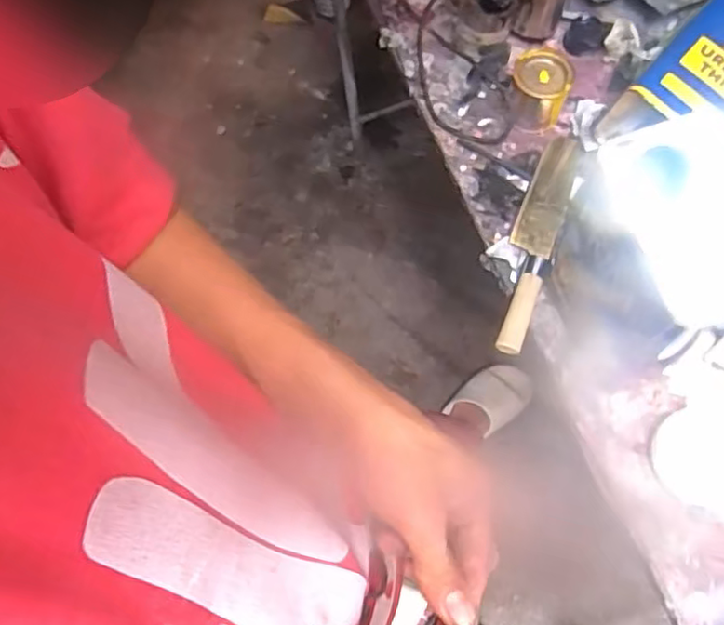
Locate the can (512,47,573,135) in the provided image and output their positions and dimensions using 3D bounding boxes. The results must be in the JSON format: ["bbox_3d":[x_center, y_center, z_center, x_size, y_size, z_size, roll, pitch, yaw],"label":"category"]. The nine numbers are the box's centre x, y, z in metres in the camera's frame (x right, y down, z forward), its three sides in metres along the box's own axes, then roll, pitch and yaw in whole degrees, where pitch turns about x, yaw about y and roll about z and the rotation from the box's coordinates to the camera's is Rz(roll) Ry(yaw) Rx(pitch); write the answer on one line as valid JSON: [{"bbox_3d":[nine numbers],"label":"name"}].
[{"bbox_3d":[0.222,-0.276,0.802,0.068,0.079,0.069,-3,67,7],"label":"can"}]

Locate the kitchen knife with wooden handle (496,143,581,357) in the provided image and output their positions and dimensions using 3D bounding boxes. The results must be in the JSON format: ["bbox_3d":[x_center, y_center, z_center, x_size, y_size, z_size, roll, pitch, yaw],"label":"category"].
[{"bbox_3d":[0.208,-0.091,0.762,0.054,0.031,0.305,17,64,11],"label":"kitchen knife with wooden handle"}]

